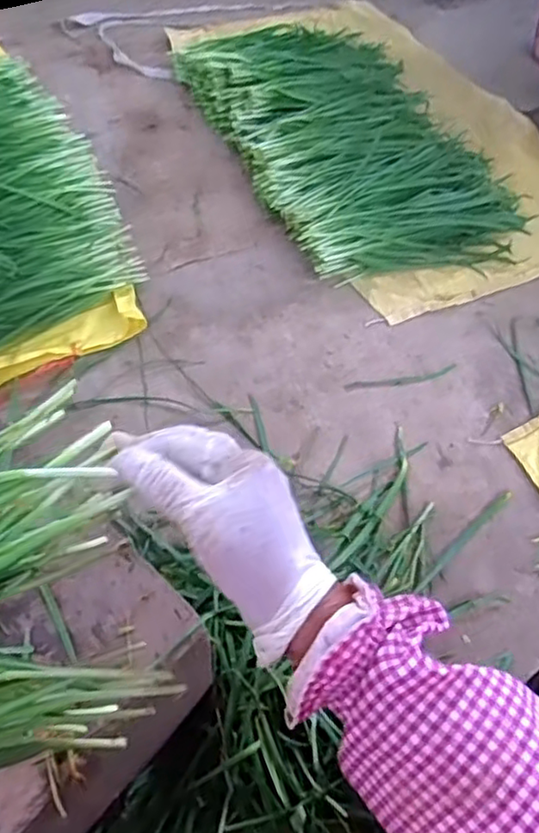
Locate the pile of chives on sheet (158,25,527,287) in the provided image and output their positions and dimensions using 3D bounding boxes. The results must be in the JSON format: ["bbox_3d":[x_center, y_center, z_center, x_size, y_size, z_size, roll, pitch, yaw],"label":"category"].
[{"bbox_3d":[0.137,-0.554,1.229,0.429,0.092,0.764,-18,57,-16],"label":"pile of chives on sheet"}]

